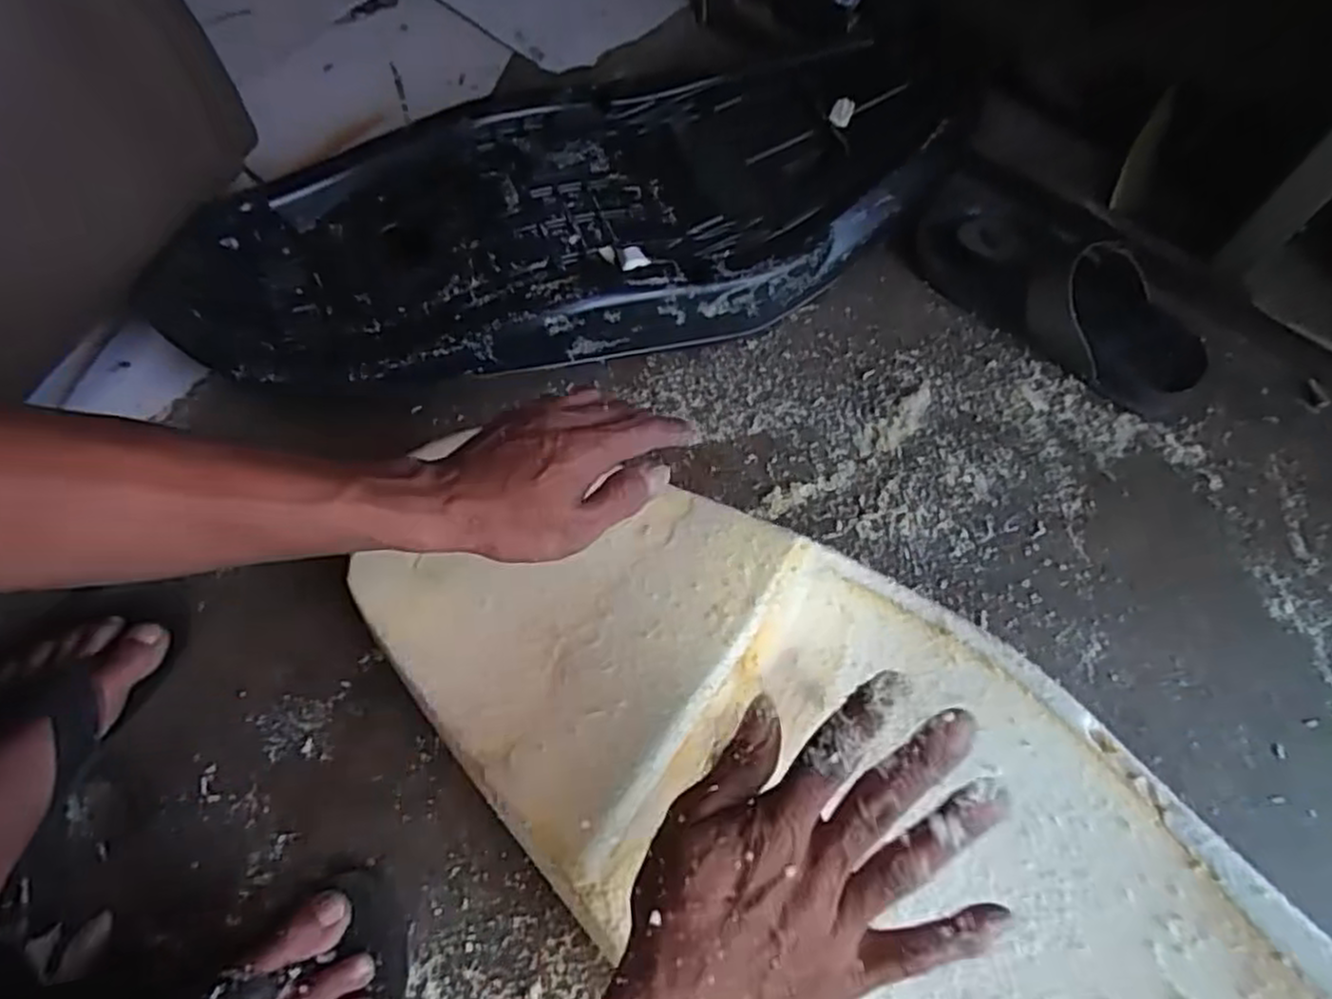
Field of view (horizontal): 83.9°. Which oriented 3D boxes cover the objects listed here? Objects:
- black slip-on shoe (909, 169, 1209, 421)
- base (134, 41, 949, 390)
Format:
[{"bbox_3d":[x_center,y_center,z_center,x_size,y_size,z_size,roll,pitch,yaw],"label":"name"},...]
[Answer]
[{"bbox_3d":[0.343,-0.187,0.649,0.279,0.061,0.106,39,74,16],"label":"black slip-on shoe"},{"bbox_3d":[-0.072,-0.252,0.666,0.686,0.109,0.266,-17,68,-6],"label":"base"}]

